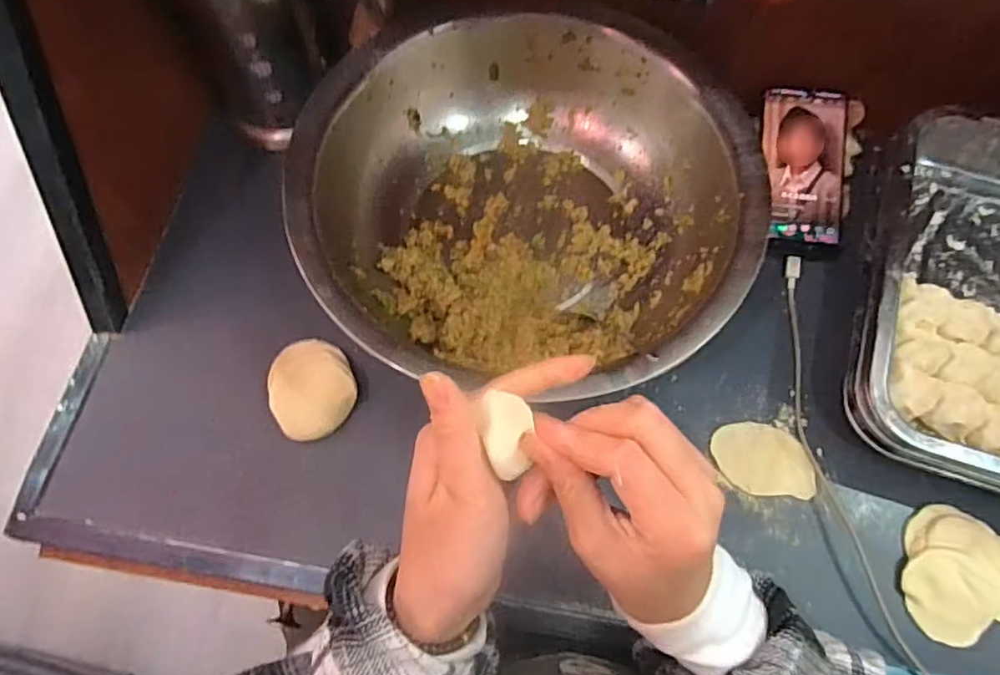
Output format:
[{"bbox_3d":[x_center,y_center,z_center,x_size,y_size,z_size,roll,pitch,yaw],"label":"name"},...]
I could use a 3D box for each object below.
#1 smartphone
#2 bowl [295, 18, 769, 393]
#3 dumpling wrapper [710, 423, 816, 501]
[{"bbox_3d":[0.266,-0.144,0.535,0.067,0.014,0.151,3,82,0],"label":"smartphone"},{"bbox_3d":[0.023,-0.111,0.490,0.327,0.097,0.301,0,69,-1],"label":"bowl"},{"bbox_3d":[0.201,0.092,0.467,0.074,0.004,0.053,6,67,2],"label":"dumpling wrapper"}]

